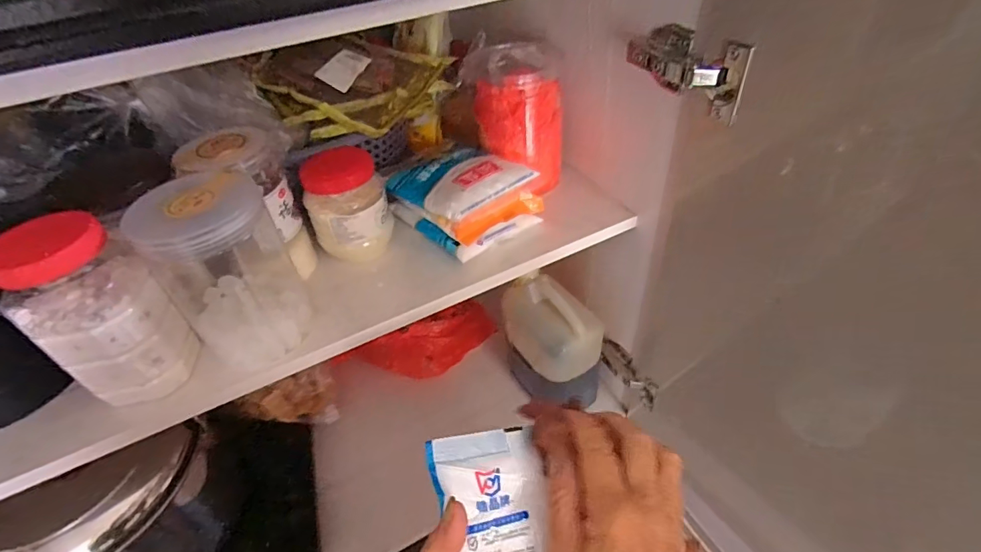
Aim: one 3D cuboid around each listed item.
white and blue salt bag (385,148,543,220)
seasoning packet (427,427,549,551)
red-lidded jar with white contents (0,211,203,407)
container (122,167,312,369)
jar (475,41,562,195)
[{"bbox_3d":[-0.033,-0.106,0.516,0.110,0.033,0.123,-32,48,-25],"label":"white and blue salt bag"},{"bbox_3d":[0.002,0.181,0.277,0.064,0.023,0.169,-4,70,2],"label":"seasoning packet"},{"bbox_3d":[-0.308,0.028,0.379,0.073,0.149,0.087,24,50,29],"label":"red-lidded jar with white contents"},{"bbox_3d":[-0.226,-0.005,0.414,0.103,0.143,0.095,-27,46,-21],"label":"container"},{"bbox_3d":[0.033,-0.187,0.572,0.103,0.137,0.100,-1,43,5],"label":"jar"}]

